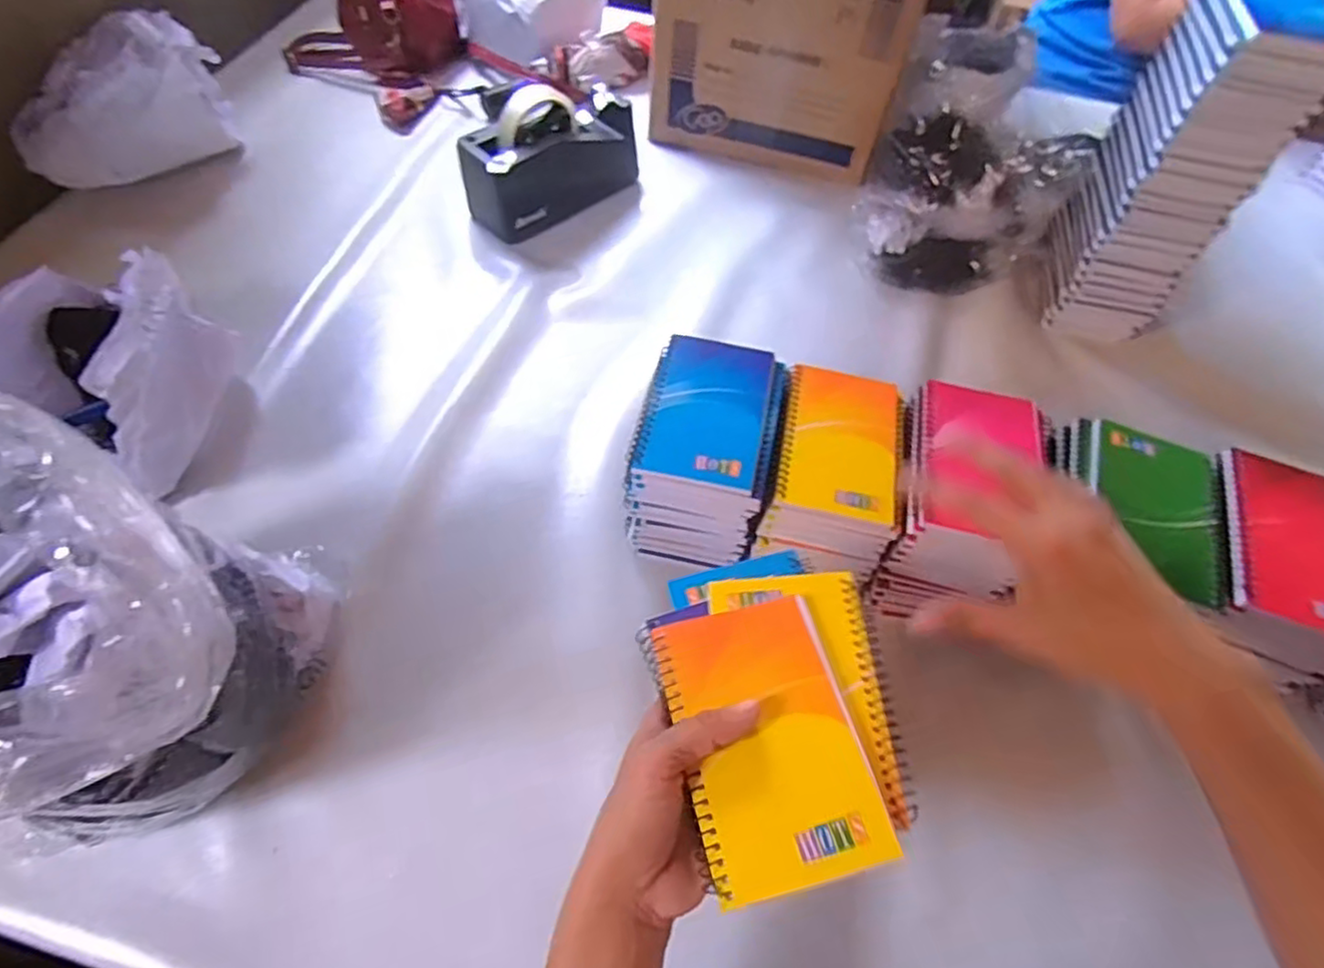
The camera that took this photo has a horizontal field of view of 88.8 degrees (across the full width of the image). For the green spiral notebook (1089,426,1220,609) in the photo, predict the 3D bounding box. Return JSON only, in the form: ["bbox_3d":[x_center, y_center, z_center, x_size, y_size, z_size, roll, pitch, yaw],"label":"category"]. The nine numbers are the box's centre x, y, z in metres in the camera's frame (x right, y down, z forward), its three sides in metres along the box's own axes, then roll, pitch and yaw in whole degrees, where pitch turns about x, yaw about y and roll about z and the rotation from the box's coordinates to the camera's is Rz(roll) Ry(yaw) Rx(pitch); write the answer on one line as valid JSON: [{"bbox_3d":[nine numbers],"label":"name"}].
[{"bbox_3d":[0.332,0.014,0.457,0.080,0.007,0.124,19,59,9],"label":"green spiral notebook"}]

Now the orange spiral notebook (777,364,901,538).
[{"bbox_3d":[0.131,-0.029,0.497,0.082,0.015,0.132,9,58,3],"label":"orange spiral notebook"}]

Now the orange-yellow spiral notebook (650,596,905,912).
[{"bbox_3d":[0.050,0.119,0.325,0.083,0.005,0.130,-15,53,-4],"label":"orange-yellow spiral notebook"}]

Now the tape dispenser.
[{"bbox_3d":[-0.118,-0.360,0.745,0.200,0.112,0.071,-37,66,-23],"label":"tape dispenser"}]

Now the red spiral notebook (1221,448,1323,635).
[{"bbox_3d":[0.416,0.037,0.439,0.081,0.017,0.128,19,59,9],"label":"red spiral notebook"}]

